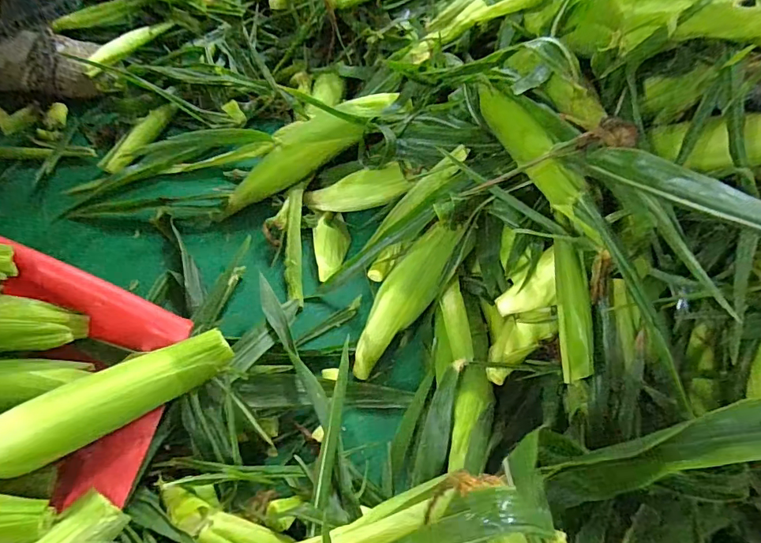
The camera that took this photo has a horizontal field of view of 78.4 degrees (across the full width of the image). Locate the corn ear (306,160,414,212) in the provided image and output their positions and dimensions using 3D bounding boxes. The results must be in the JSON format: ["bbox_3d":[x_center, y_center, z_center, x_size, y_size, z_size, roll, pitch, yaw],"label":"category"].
[{"bbox_3d":[-0.035,-0.107,0.619,0.146,0.047,0.034,-11,59,18],"label":"corn ear"}]

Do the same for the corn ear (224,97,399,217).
[{"bbox_3d":[-0.103,-0.163,0.622,0.285,0.048,0.057,-34,66,2],"label":"corn ear"}]

